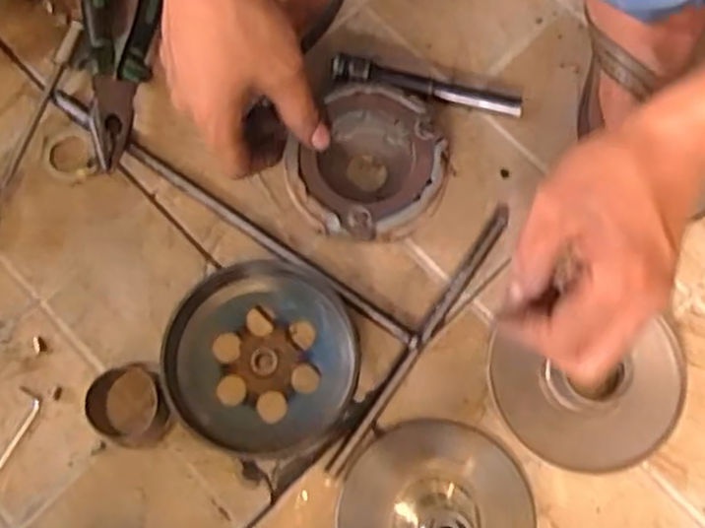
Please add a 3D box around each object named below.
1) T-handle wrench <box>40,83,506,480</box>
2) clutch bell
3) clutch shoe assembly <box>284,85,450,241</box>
[{"bbox_3d":[-0.080,-0.033,0.491,0.305,0.014,0.193,33,80,8],"label":"T-handle wrench"},{"bbox_3d":[-0.054,0.059,0.460,0.112,0.032,0.114,0,77,2],"label":"clutch bell"},{"bbox_3d":[0.009,-0.061,0.483,0.098,0.038,0.095,0,77,2],"label":"clutch shoe assembly"}]

